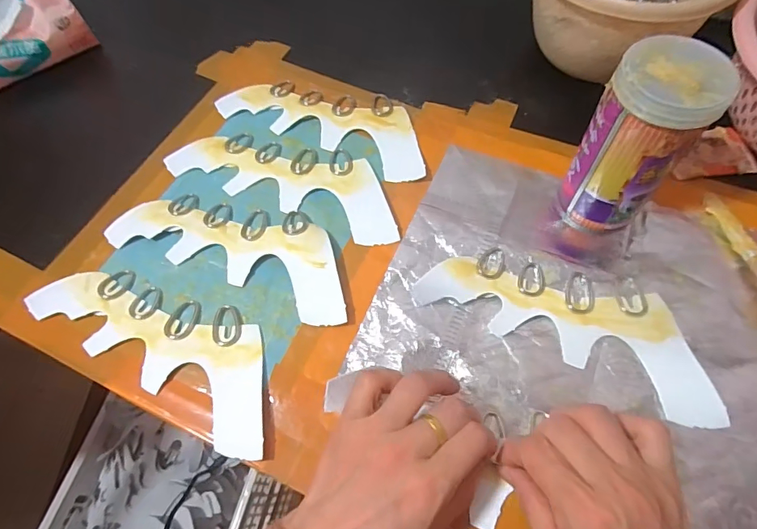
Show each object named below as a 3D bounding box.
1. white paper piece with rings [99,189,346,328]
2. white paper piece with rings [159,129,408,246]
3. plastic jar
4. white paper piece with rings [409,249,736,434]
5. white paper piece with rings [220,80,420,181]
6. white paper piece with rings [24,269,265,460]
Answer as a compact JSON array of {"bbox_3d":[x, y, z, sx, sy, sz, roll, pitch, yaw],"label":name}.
[{"bbox_3d":[-0.118,-0.018,0.370,0.212,0.013,0.081,17,65,11],"label":"white paper piece with rings"},{"bbox_3d":[-0.081,-0.079,0.404,0.217,0.005,0.080,17,65,11],"label":"white paper piece with rings"},{"bbox_3d":[0.180,-0.084,0.323,0.062,0.133,0.056,36,70,19],"label":"plastic jar"},{"bbox_3d":[0.139,0.035,0.332,0.210,0.013,0.081,21,66,13],"label":"white paper piece with rings"},{"bbox_3d":[-0.046,-0.143,0.437,0.212,0.004,0.080,24,66,14],"label":"white paper piece with rings"},{"bbox_3d":[-0.158,0.053,0.338,0.216,0.009,0.079,29,68,16],"label":"white paper piece with rings"}]

